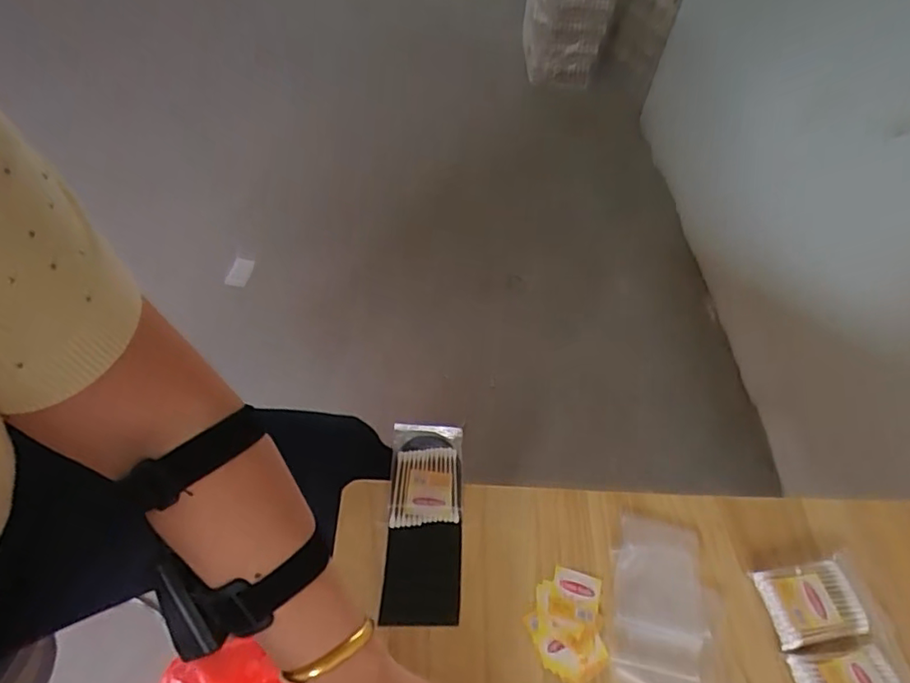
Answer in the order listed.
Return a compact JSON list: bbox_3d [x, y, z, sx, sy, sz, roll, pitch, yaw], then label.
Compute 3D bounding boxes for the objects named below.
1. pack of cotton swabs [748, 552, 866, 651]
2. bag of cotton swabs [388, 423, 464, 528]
[{"bbox_3d":[0.297,0.212,0.470,0.086,0.015,0.059,-5,50,-9],"label":"pack of cotton swabs"},{"bbox_3d":[-0.025,0.119,0.526,0.066,0.005,0.101,2,49,-3],"label":"bag of cotton swabs"}]

